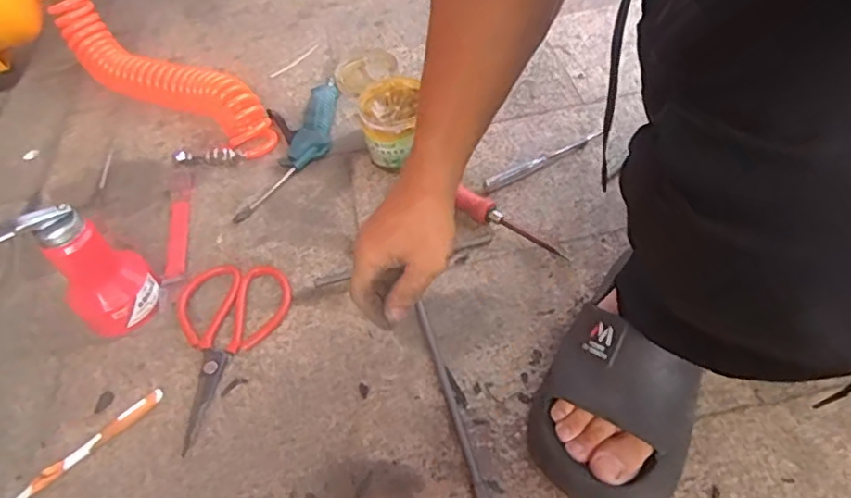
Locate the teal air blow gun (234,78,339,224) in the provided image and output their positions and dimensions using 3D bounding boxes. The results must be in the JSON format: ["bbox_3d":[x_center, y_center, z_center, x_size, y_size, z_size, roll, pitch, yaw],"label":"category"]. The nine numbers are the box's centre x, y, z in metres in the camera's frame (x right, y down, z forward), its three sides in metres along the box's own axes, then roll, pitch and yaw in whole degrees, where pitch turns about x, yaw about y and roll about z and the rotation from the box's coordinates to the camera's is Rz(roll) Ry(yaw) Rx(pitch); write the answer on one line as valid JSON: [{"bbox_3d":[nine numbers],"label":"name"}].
[{"bbox_3d":[-0.160,-0.130,0.737,0.089,0.023,0.235,0,50,8],"label":"teal air blow gun"}]

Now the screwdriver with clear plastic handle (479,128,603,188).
[{"bbox_3d":[0.134,-0.102,0.685,0.155,0.012,0.010,-25,52,-13],"label":"screwdriver with clear plastic handle"}]

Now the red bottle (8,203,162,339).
[{"bbox_3d":[-0.304,0.019,0.559,0.062,0.137,0.076,35,62,30],"label":"red bottle"}]

